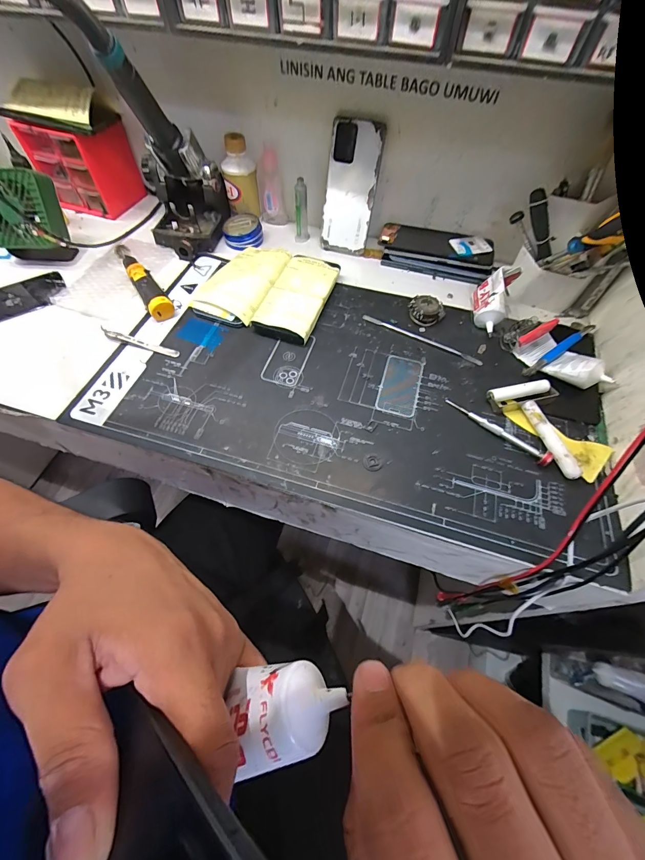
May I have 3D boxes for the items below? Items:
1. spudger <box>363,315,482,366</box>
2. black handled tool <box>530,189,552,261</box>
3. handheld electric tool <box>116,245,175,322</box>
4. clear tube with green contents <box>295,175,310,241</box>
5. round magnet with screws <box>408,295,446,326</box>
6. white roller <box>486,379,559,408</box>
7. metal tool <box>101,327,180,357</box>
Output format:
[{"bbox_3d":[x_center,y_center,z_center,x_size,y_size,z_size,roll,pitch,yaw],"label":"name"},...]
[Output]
[{"bbox_3d":[0.133,-0.124,0.465,0.168,0.006,0.012,28,63,14],"label":"spudger"},{"bbox_3d":[0.293,-0.274,0.459,0.018,0.090,0.014,2,52,41],"label":"black handled tool"},{"bbox_3d":[-0.256,-0.214,0.492,0.031,0.031,0.159,-29,64,-17],"label":"handheld electric tool"},{"bbox_3d":[-0.034,-0.353,0.553,0.022,0.097,0.017,-6,60,-5],"label":"clear tube with green contents"},{"bbox_3d":[0.142,-0.167,0.478,0.037,0.026,0.041,-35,66,-20],"label":"round magnet with screws"},{"bbox_3d":[0.236,-0.042,0.409,0.074,0.018,0.024,-9,60,-7],"label":"white roller"},{"bbox_3d":[-0.236,-0.112,0.443,0.108,0.010,0.012,16,60,8],"label":"metal tool"}]

